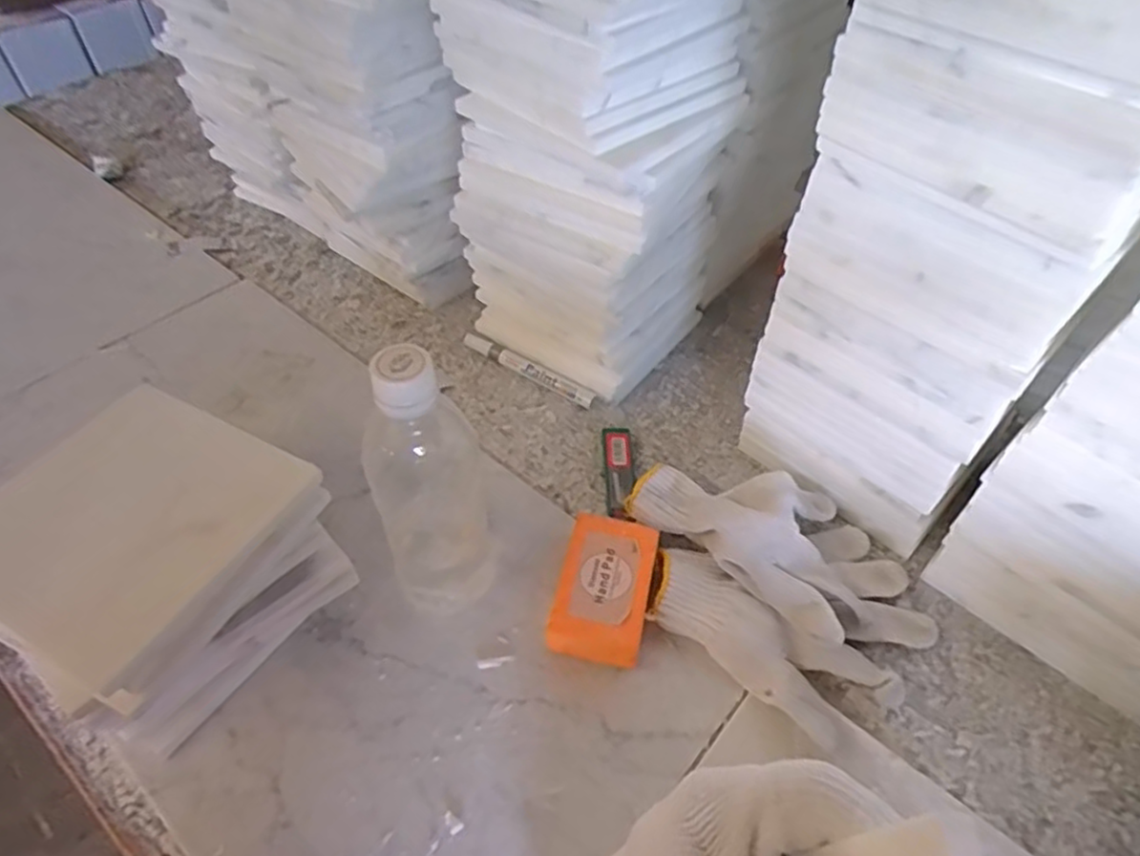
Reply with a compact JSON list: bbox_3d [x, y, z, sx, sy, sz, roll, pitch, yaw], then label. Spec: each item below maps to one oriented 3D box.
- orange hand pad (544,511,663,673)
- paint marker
[{"bbox_3d":[0.025,0.109,0.472,0.058,0.034,0.097,10,49,11],"label":"orange hand pad"},{"bbox_3d":[-0.041,-0.053,0.644,0.150,0.020,0.011,28,54,24],"label":"paint marker"}]

